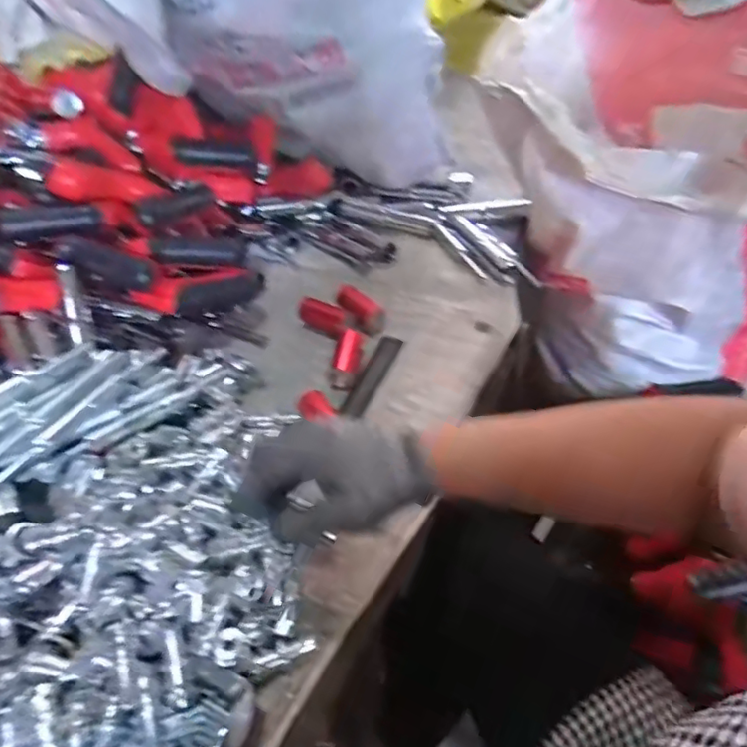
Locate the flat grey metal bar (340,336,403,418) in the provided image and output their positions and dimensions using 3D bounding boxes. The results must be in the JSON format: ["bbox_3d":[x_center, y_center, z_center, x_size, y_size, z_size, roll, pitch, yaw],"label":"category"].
[{"bbox_3d":[-0.001,0.002,0.621,0.024,0.008,0.125,16,45,14],"label":"flat grey metal bar"}]

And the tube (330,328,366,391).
[{"bbox_3d":[-0.028,-0.017,0.628,0.028,0.020,0.082,4,47,10],"label":"tube"}]

